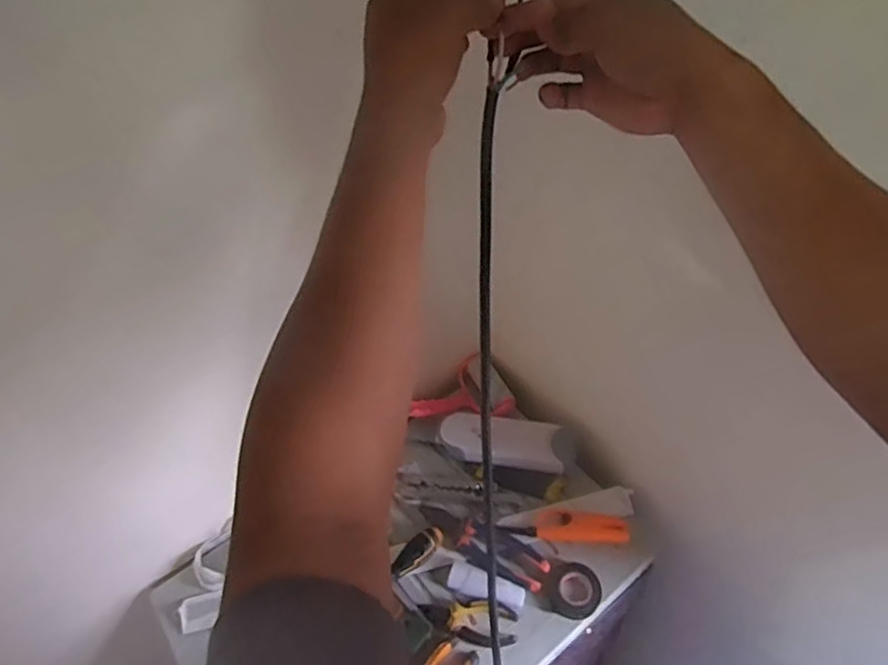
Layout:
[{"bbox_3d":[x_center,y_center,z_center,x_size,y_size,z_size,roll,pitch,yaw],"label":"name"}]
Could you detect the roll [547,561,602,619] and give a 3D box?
[{"bbox_3d":[0.173,0.341,0.819,0.073,0.020,0.068,-1,48,2],"label":"roll"}]

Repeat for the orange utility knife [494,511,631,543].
[{"bbox_3d":[0.172,0.274,0.878,0.173,0.017,0.045,2,48,5],"label":"orange utility knife"}]

